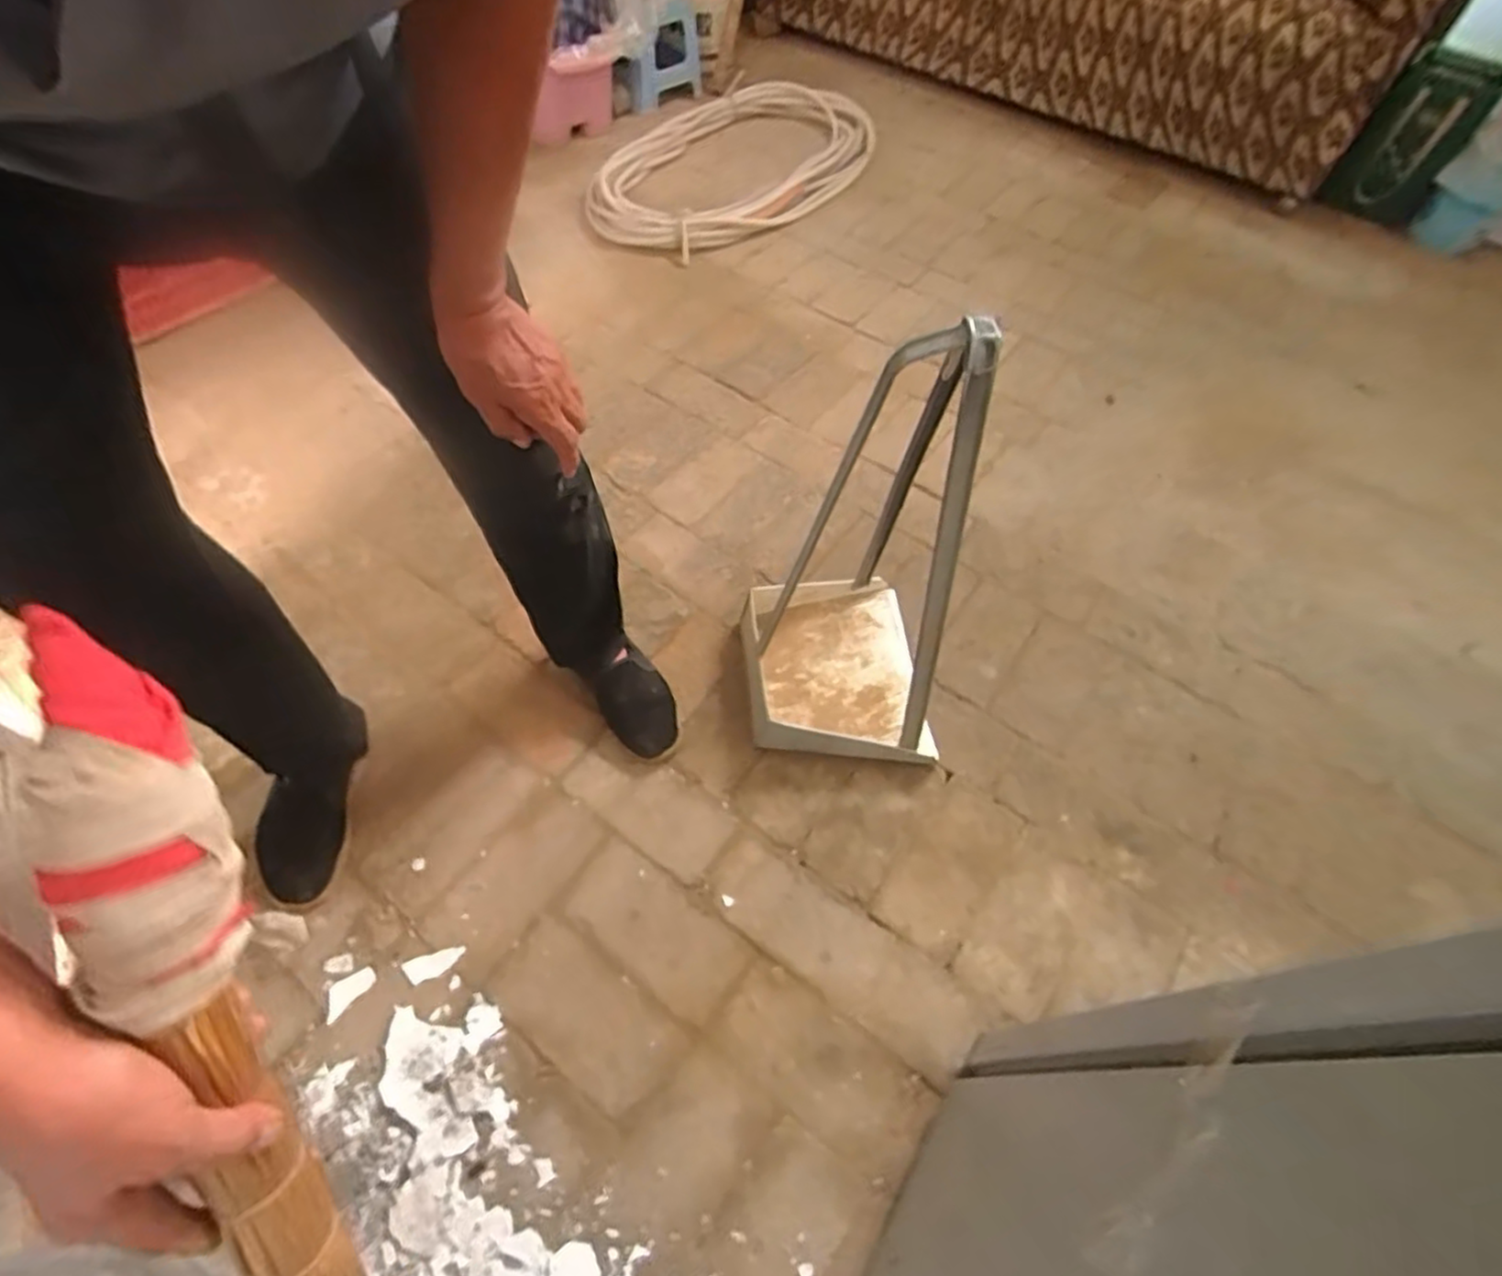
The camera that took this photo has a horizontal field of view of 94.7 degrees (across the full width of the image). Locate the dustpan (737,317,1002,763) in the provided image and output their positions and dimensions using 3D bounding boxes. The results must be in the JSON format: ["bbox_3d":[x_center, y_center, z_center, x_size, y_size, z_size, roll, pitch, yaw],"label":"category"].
[{"bbox_3d":[0.146,-0.108,0.857,0.291,0.567,0.312,6,58,1],"label":"dustpan"}]

